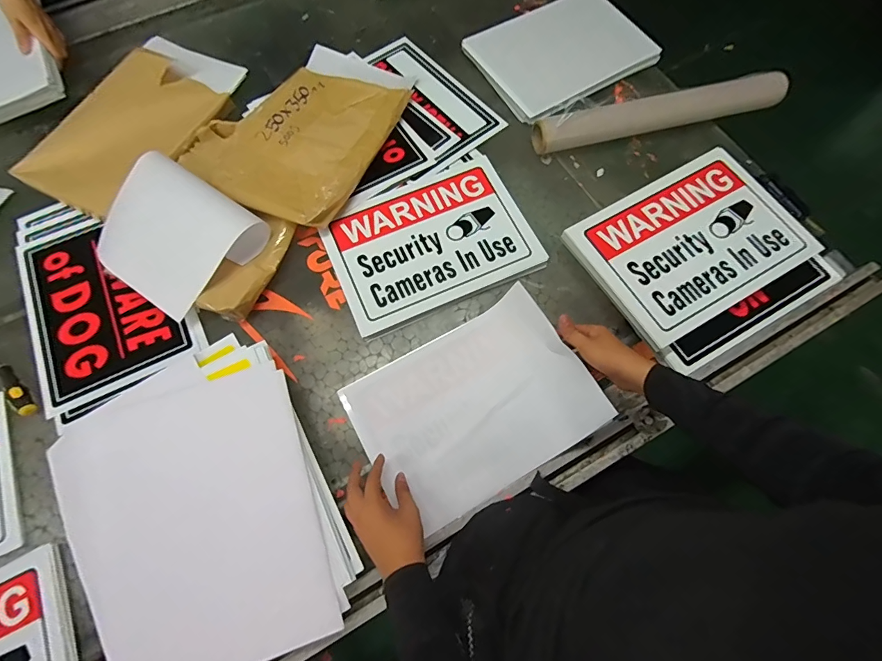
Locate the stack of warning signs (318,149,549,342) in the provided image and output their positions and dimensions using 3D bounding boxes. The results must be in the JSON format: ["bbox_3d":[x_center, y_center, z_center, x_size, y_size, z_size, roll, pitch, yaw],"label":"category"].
[{"bbox_3d":[-0.022,-0.170,0.762,0.352,0.013,0.268,-23,71,-7],"label":"stack of warning signs"}]

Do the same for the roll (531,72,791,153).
[{"bbox_3d":[0.432,-0.430,0.817,0.494,0.065,0.047,-11,70,-3],"label":"roll"}]

